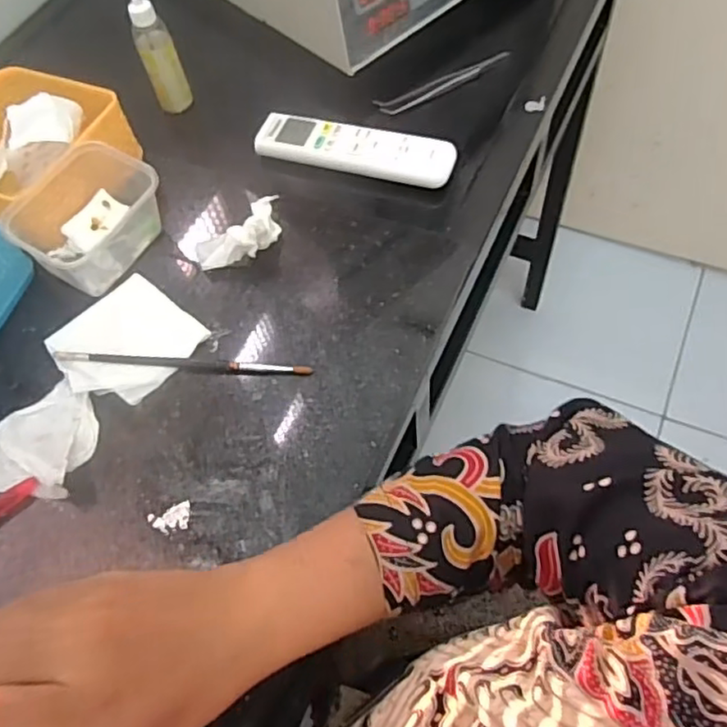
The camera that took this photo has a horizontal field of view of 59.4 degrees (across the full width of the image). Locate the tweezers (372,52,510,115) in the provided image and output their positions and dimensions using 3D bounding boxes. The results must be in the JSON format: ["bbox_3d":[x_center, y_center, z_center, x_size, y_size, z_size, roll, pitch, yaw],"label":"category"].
[{"bbox_3d":[0.078,-0.269,0.613,0.139,0.010,0.020,-23,68,-9],"label":"tweezers"}]

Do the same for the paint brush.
[{"bbox_3d":[-0.131,-0.001,0.459,0.187,0.010,0.008,5,66,3],"label":"paint brush"}]

